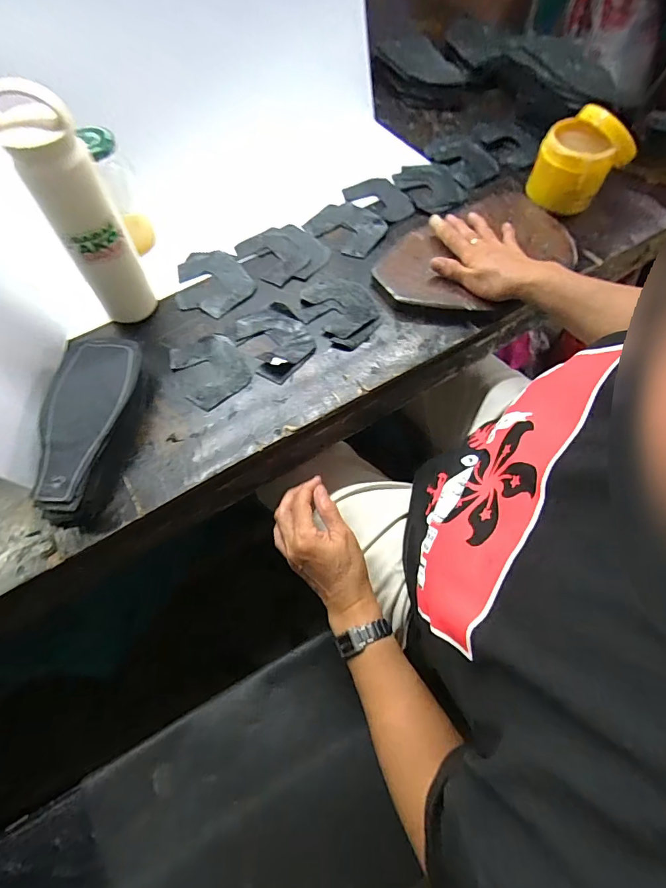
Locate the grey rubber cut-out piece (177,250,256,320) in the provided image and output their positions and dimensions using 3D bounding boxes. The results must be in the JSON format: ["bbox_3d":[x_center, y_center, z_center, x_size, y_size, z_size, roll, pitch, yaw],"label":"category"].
[{"bbox_3d":[-0.165,-0.219,0.595,0.099,0.008,0.115,-31,67,-14],"label":"grey rubber cut-out piece"}]

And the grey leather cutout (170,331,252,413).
[{"bbox_3d":[-0.145,-0.091,0.532,0.078,0.004,0.094,-28,66,-13],"label":"grey leather cutout"}]

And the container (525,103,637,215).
[{"bbox_3d":[0.343,-0.398,0.625,0.113,0.093,0.086,-26,66,-12],"label":"container"}]

